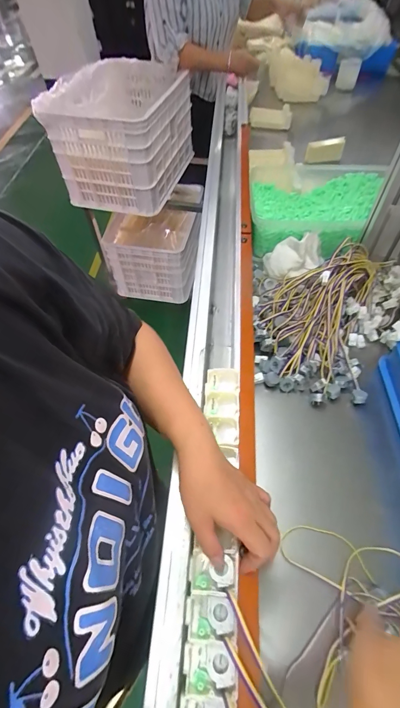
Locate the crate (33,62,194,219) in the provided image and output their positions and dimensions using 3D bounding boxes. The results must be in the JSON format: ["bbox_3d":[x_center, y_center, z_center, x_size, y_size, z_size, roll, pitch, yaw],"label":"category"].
[{"bbox_3d":[-0.271,-0.825,1.222,0.385,0.312,0.552,12,57,10],"label":"crate"}]

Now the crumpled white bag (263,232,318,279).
[{"bbox_3d":[0.195,-0.204,0.696,0.115,0.073,0.091,11,57,9],"label":"crumpled white bag"}]

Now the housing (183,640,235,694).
[{"bbox_3d":[0.007,0.277,0.289,0.044,0.020,0.033,-7,56,-3],"label":"housing"}]

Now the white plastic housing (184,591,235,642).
[{"bbox_3d":[0.008,0.246,0.307,0.045,0.022,0.036,0,55,2],"label":"white plastic housing"}]

